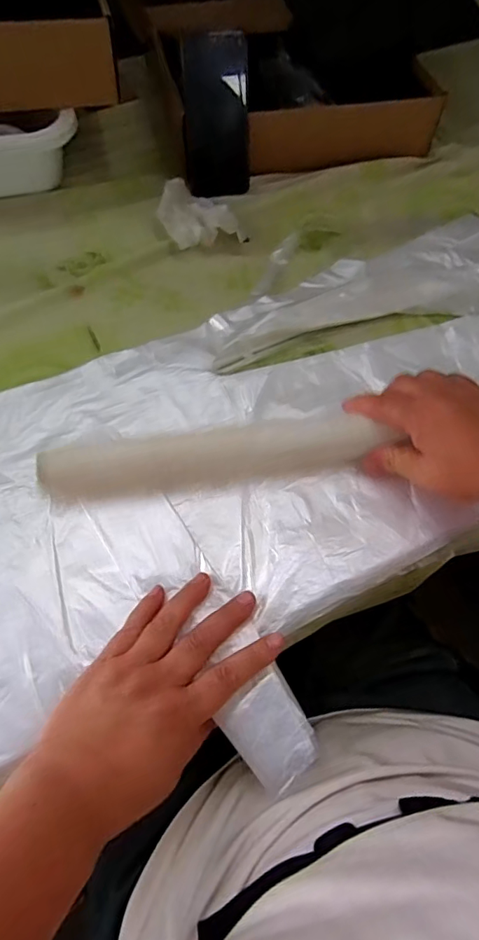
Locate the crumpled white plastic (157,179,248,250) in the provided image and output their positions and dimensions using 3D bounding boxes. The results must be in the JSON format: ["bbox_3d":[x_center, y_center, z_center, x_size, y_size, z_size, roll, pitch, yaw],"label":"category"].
[{"bbox_3d":[-0.055,-0.321,0.599,0.087,0.019,0.126,-15,63,-10],"label":"crumpled white plastic"}]

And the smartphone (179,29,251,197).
[{"bbox_3d":[-0.028,-0.432,0.595,0.079,0.161,0.008,4,44,7],"label":"smartphone"}]

